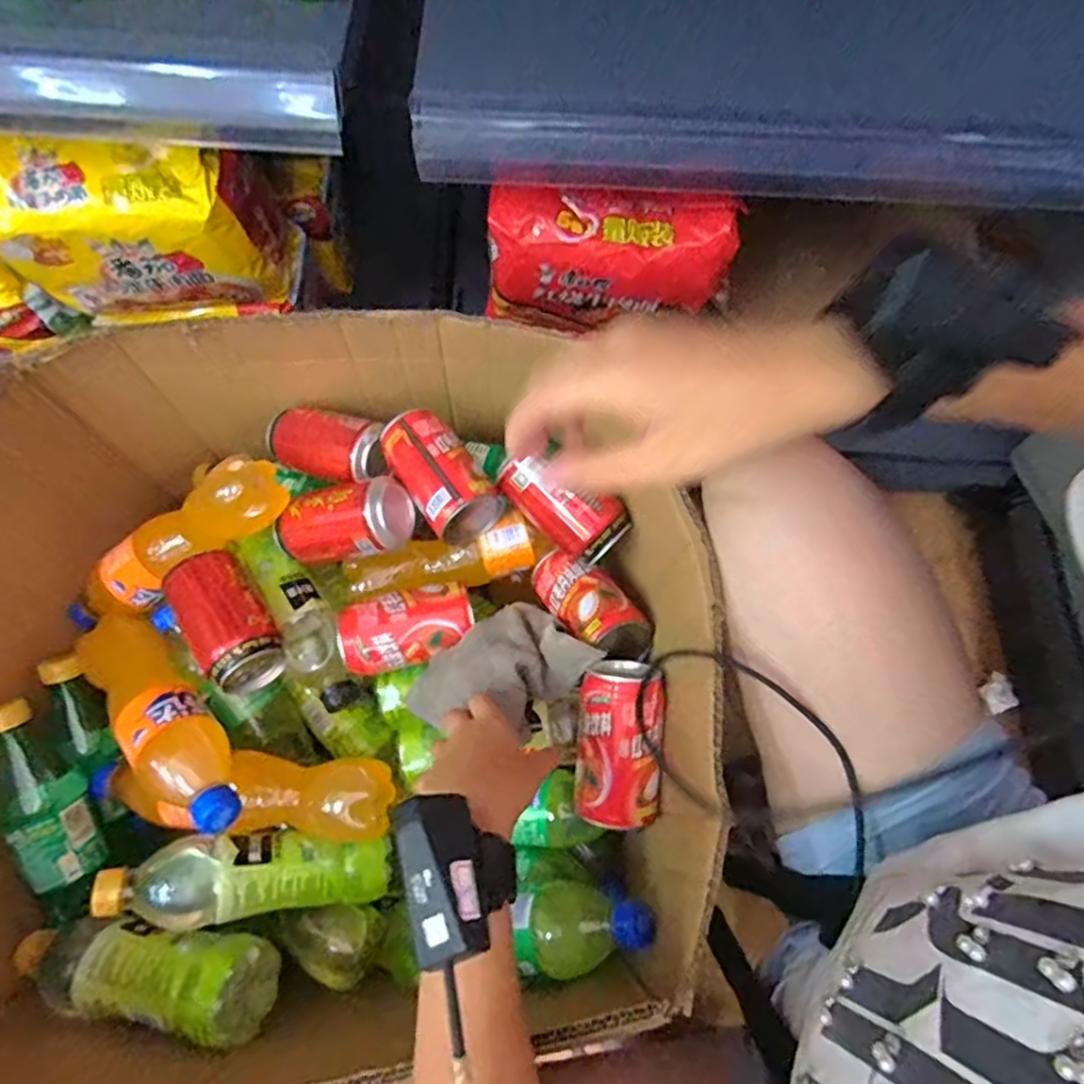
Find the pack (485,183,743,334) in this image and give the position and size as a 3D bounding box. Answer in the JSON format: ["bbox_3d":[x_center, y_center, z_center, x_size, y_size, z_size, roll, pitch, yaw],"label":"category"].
[{"bbox_3d":[0.054,-0.227,0.551,0.195,0.137,0.046,3,69,-2],"label":"pack"}]

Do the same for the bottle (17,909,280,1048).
[{"bbox_3d":[-0.287,0.303,0.459,0.193,0.053,0.061,-1,69,14],"label":"bottle"}]

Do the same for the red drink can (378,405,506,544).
[{"bbox_3d":[-0.092,-0.063,0.568,0.064,0.055,0.120,-34,75,-14],"label":"red drink can"}]

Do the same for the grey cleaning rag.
[{"bbox_3d":[-0.034,0.108,0.527,0.131,0.052,0.093,-41,76,-15],"label":"grey cleaning rag"}]

